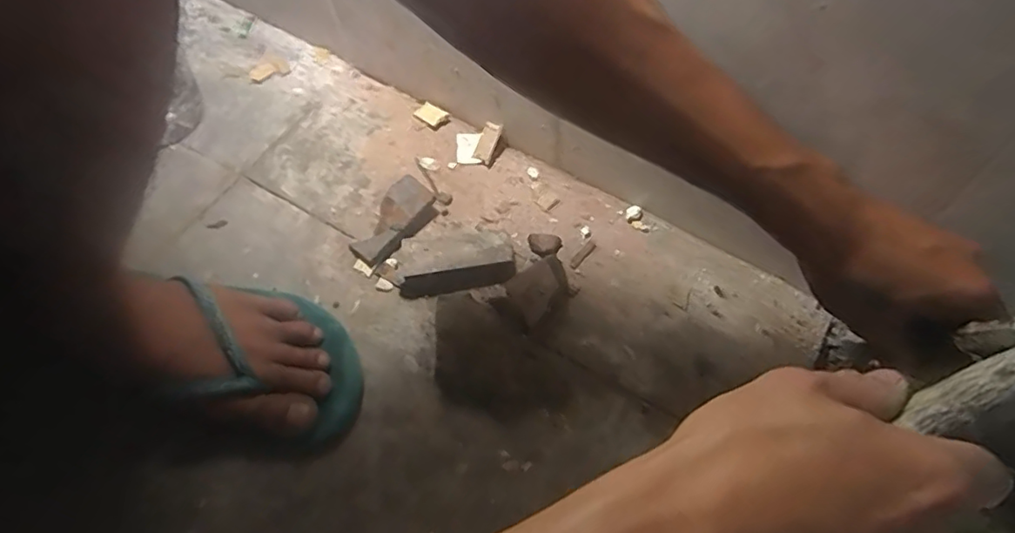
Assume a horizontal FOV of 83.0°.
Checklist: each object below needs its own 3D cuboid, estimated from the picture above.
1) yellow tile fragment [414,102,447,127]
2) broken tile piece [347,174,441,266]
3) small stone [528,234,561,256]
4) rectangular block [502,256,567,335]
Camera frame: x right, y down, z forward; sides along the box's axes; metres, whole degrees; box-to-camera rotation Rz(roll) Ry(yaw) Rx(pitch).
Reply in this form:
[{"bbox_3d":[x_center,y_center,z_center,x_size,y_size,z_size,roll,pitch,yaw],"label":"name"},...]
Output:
[{"bbox_3d":[-0.076,-0.147,0.558,0.032,0.009,0.020,35,67,20],"label":"yellow tile fragment"},{"bbox_3d":[-0.095,-0.037,0.486,0.044,0.021,0.081,27,64,17],"label":"broken tile piece"},{"bbox_3d":[0.031,-0.018,0.475,0.026,0.007,0.018,0,60,2],"label":"small stone"},{"bbox_3d":[0.024,0.022,0.444,0.052,0.024,0.041,-29,63,-14],"label":"rectangular block"}]

